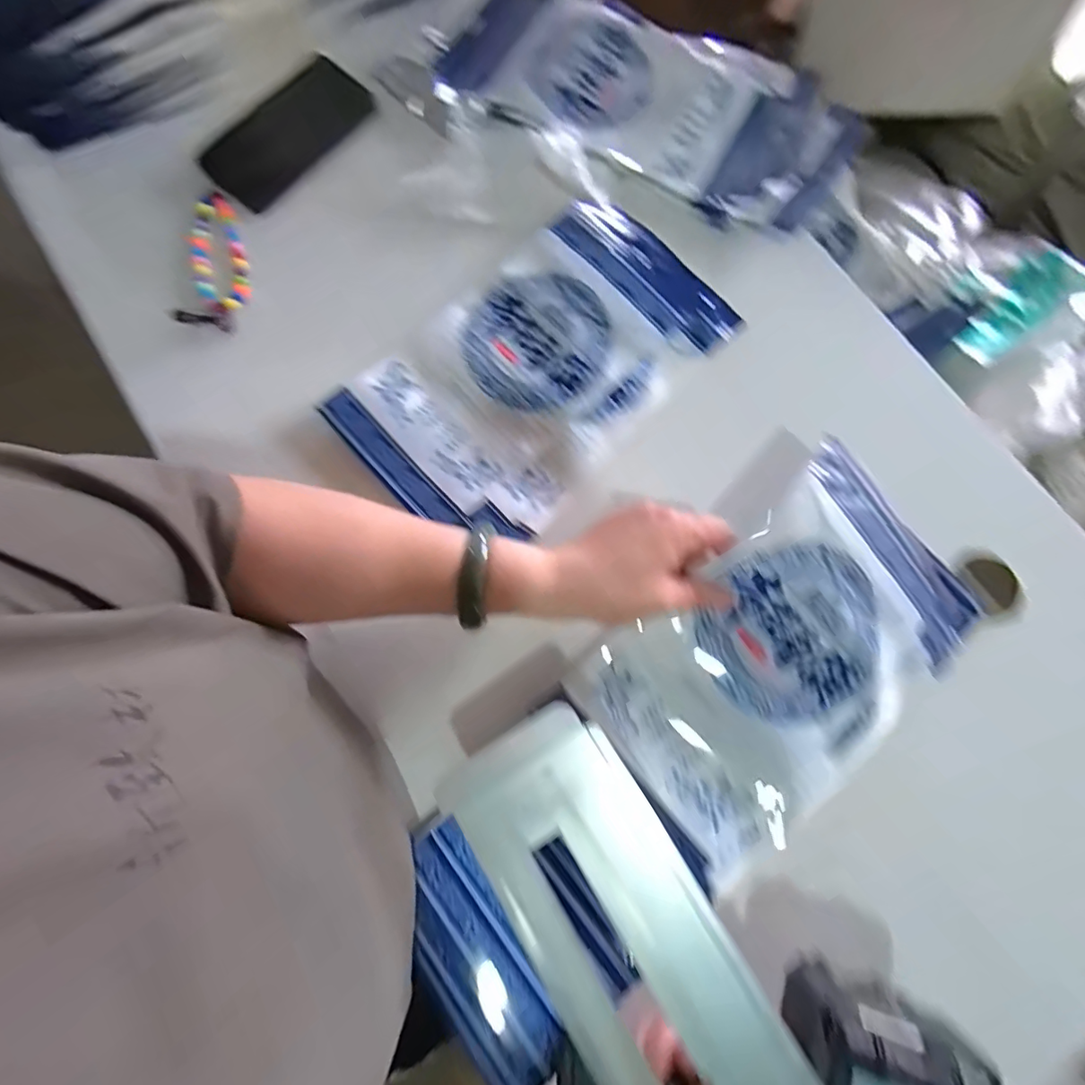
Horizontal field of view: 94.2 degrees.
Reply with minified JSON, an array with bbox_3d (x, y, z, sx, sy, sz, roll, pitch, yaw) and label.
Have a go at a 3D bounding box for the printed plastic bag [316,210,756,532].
[{"bbox_3d":[-0.002,-0.155,0.425,0.189,0.017,0.319,42,79,8],"label":"printed plastic bag"}]

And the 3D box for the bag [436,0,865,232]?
[{"bbox_3d":[0.101,-0.439,0.488,0.388,0.022,0.183,27,77,4],"label":"bag"}]

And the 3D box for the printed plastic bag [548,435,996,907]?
[{"bbox_3d":[0.172,0.071,0.343,0.289,0.065,0.168,-40,79,-9],"label":"printed plastic bag"}]

